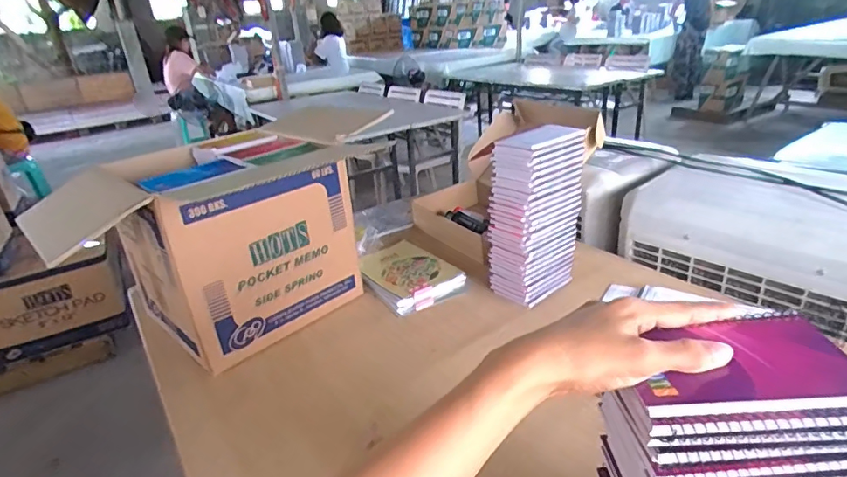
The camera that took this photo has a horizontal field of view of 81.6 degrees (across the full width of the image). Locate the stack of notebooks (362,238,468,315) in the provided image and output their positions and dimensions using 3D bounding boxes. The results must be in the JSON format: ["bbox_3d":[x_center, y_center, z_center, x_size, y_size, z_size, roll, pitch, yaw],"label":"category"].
[{"bbox_3d":[-0.041,0.070,0.990,0.172,0.029,0.238,-15,25,-28],"label":"stack of notebooks"}]

